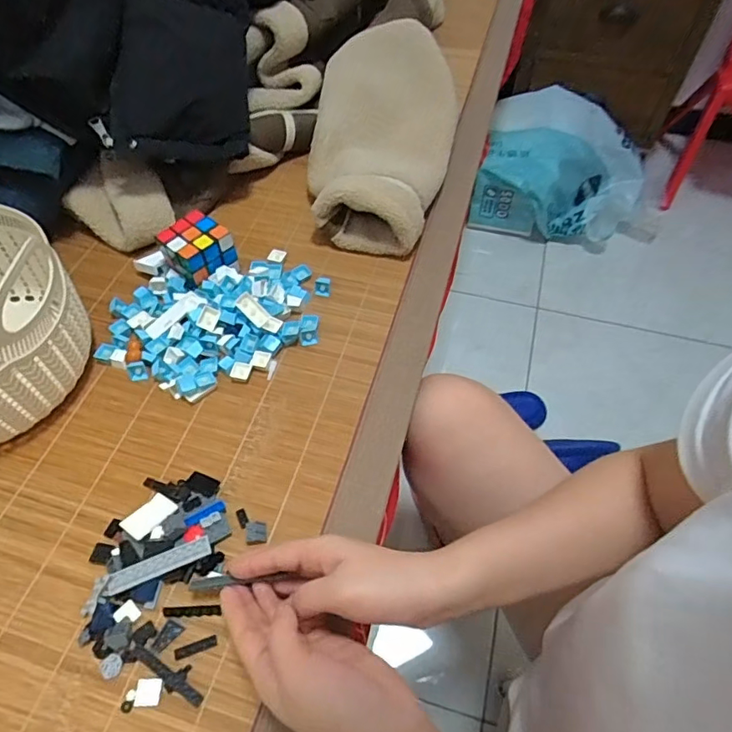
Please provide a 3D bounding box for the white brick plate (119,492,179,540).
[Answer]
[{"bbox_3d":[-0.182,0.125,0.438,0.030,0.004,0.040,24,49,34],"label":"white brick plate"}]

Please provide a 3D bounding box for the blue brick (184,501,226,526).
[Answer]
[{"bbox_3d":[-0.136,0.125,0.441,0.034,0.008,0.010,-27,60,-18],"label":"blue brick"}]

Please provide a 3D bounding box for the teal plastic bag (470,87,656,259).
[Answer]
[{"bbox_3d":[0.505,-0.472,1.275,0.431,0.194,0.336,15,57,10],"label":"teal plastic bag"}]

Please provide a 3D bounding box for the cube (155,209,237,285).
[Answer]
[{"bbox_3d":[-0.188,-0.127,0.590,0.061,0.062,0.066,-38,64,-23],"label":"cube"}]

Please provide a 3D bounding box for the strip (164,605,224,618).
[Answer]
[{"bbox_3d":[-0.136,0.191,0.407,0.043,0.006,0.008,-1,55,0],"label":"strip"}]

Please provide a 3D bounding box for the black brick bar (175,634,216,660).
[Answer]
[{"bbox_3d":[-0.128,0.212,0.393,0.031,0.004,0.009,-16,57,-11],"label":"black brick bar"}]

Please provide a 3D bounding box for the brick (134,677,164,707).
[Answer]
[{"bbox_3d":[-0.157,0.236,0.377,0.018,0.004,0.017,-2,55,-1],"label":"brick"}]

